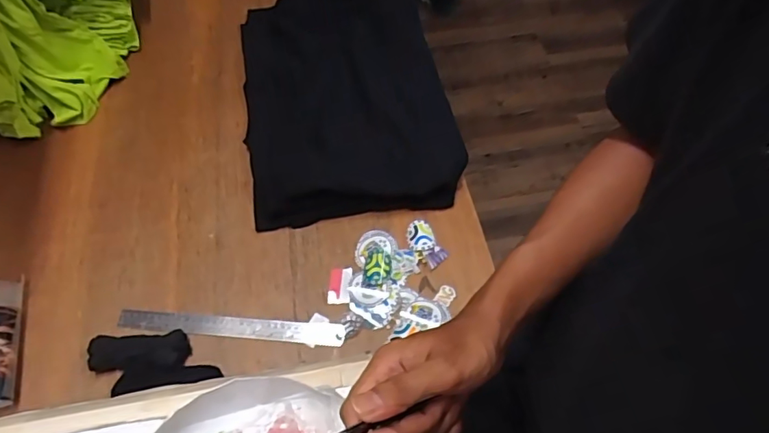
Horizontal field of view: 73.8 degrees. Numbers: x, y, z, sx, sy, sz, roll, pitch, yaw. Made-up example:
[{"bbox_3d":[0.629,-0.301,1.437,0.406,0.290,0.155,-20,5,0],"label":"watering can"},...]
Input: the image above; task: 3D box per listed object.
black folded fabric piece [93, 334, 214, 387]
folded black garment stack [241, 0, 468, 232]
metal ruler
[{"bbox_3d":[-0.336,0.185,0.700,0.128,0.031,0.054,-4,59,-2],"label":"black folded fabric piece"},{"bbox_3d":[-0.069,-0.229,0.899,0.348,0.091,0.483,-8,60,-4],"label":"folded black garment stack"},{"bbox_3d":[-0.221,0.158,0.731,0.322,0.008,0.029,3,65,2],"label":"metal ruler"}]

